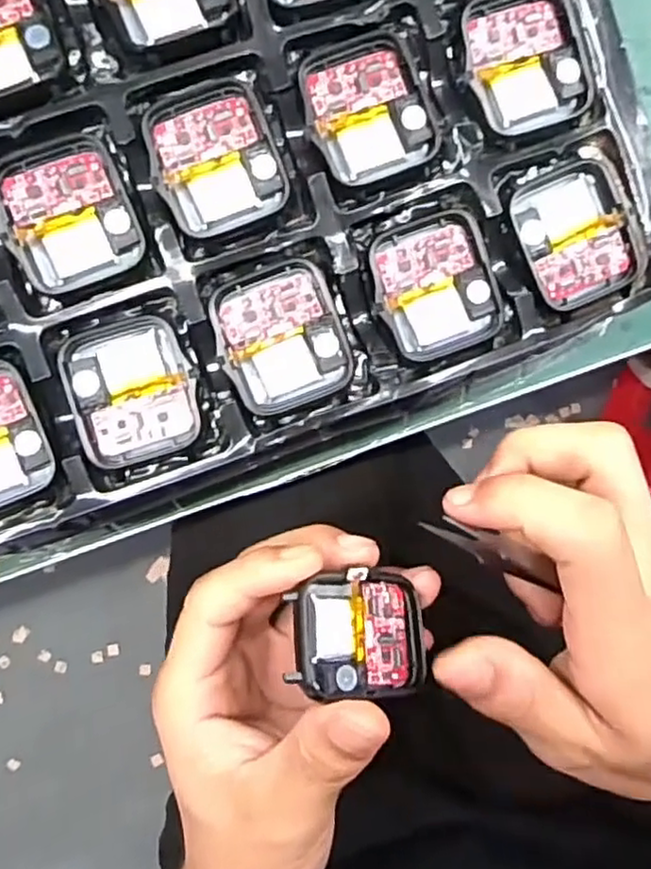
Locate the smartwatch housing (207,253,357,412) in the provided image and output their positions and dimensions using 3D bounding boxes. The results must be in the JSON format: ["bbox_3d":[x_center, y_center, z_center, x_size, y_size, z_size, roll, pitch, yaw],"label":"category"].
[{"bbox_3d":[-0.014,-0.030,0.207,0.036,0.007,0.042,-20,94,-5],"label":"smartwatch housing"}]

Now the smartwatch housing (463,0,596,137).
[{"bbox_3d":[0.063,-0.118,0.211,0.035,0.005,0.042,-20,94,-5],"label":"smartwatch housing"}]

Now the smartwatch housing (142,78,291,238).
[{"bbox_3d":[-0.034,-0.085,0.206,0.037,0.004,0.043,-19,94,-5],"label":"smartwatch housing"}]

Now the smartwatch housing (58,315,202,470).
[{"bbox_3d":[-0.059,-0.014,0.207,0.036,0.007,0.043,-17,94,-5],"label":"smartwatch housing"}]

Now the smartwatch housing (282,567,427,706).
[{"bbox_3d":[0.010,0.061,0.206,0.045,0.007,0.036,7,68,-29],"label":"smartwatch housing"}]

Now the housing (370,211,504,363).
[{"bbox_3d":[0.035,-0.046,0.215,0.037,0.008,0.043,-18,94,-5],"label":"housing"}]

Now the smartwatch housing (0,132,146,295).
[{"bbox_3d":[-0.078,-0.068,0.204,0.036,0.007,0.042,-21,94,-5],"label":"smartwatch housing"}]

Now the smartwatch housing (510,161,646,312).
[{"bbox_3d":[0.080,-0.063,0.218,0.035,0.007,0.043,-23,94,-5],"label":"smartwatch housing"}]

